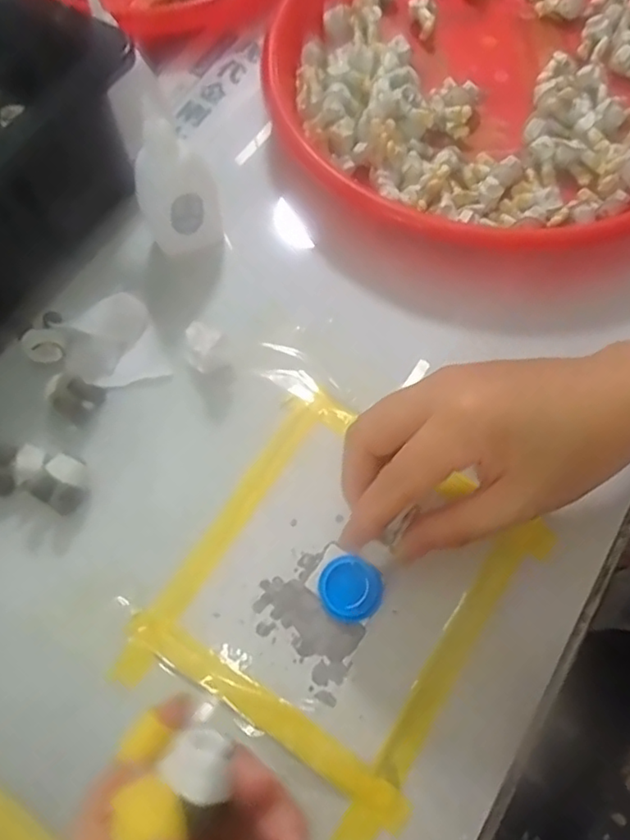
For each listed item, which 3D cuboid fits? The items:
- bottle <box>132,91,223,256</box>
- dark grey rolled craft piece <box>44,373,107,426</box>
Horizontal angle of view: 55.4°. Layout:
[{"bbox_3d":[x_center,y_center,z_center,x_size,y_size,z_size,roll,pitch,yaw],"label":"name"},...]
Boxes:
[{"bbox_3d":[-0.074,-0.123,0.328,0.038,0.080,0.033,-39,73,-13],"label":"bottle"},{"bbox_3d":[-0.129,-0.013,0.321,0.023,0.014,0.024,26,71,11],"label":"dark grey rolled craft piece"}]

